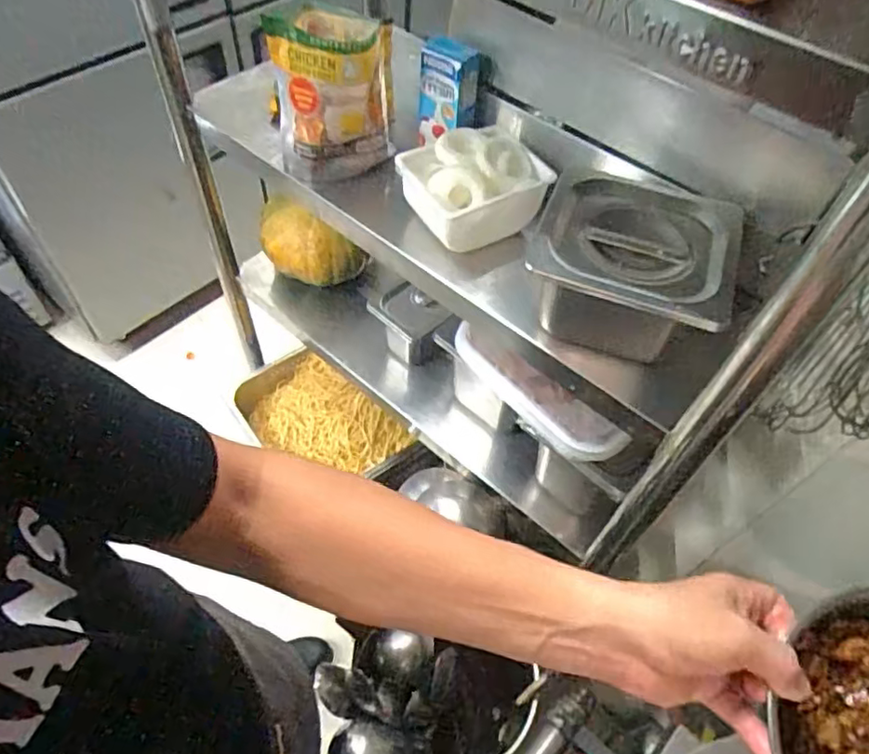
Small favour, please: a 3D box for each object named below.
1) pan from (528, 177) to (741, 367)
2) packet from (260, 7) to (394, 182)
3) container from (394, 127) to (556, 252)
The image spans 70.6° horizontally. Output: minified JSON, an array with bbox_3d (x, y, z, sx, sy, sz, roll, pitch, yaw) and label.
[{"bbox_3d":[0.183,-0.092,0.588,0.180,0.108,0.196,21,55,10],"label":"pan"},{"bbox_3d":[-0.115,-0.322,0.702,0.115,0.155,0.111,19,55,9],"label":"packet"},{"bbox_3d":[0.039,-0.206,0.667,0.143,0.068,0.120,-20,58,-18],"label":"container"}]

